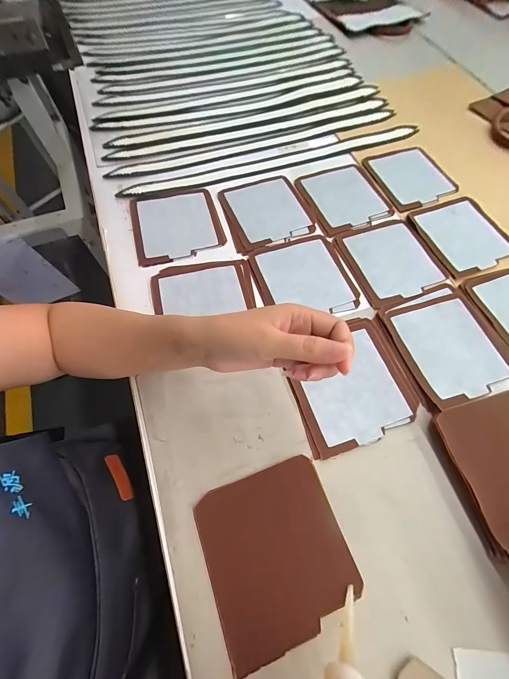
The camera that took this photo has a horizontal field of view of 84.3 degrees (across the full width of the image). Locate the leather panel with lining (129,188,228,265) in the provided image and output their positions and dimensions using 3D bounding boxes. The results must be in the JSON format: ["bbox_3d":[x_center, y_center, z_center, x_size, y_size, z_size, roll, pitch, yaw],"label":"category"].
[{"bbox_3d":[-0.120,-0.178,0.433,0.130,0.010,0.132,-15,68,-9],"label":"leather panel with lining"}]

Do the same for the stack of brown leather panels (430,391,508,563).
[{"bbox_3d":[0.274,0.127,0.294,0.136,0.014,0.131,-15,66,-5],"label":"stack of brown leather panels"}]

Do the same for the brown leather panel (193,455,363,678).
[{"bbox_3d":[0.020,0.199,0.265,0.126,0.005,0.133,-19,66,-7],"label":"brown leather panel"}]

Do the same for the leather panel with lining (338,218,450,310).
[{"bbox_3d":[0.202,-0.120,0.414,0.122,0.004,0.128,-17,66,-7],"label":"leather panel with lining"}]

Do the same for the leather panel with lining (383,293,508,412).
[{"bbox_3d":[0.249,0.006,0.356,0.121,0.005,0.130,-18,66,-7],"label":"leather panel with lining"}]

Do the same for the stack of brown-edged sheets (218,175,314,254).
[{"bbox_3d":[0.017,-0.204,0.452,0.130,0.008,0.129,-19,69,-9],"label":"stack of brown-edged sheets"}]

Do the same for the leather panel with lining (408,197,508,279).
[{"bbox_3d":[0.320,-0.162,0.430,0.116,0.007,0.130,-18,66,-7],"label":"leather panel with lining"}]

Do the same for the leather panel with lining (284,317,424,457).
[{"bbox_3d":[0.111,0.050,0.332,0.138,0.007,0.135,-17,66,-7],"label":"leather panel with lining"}]

